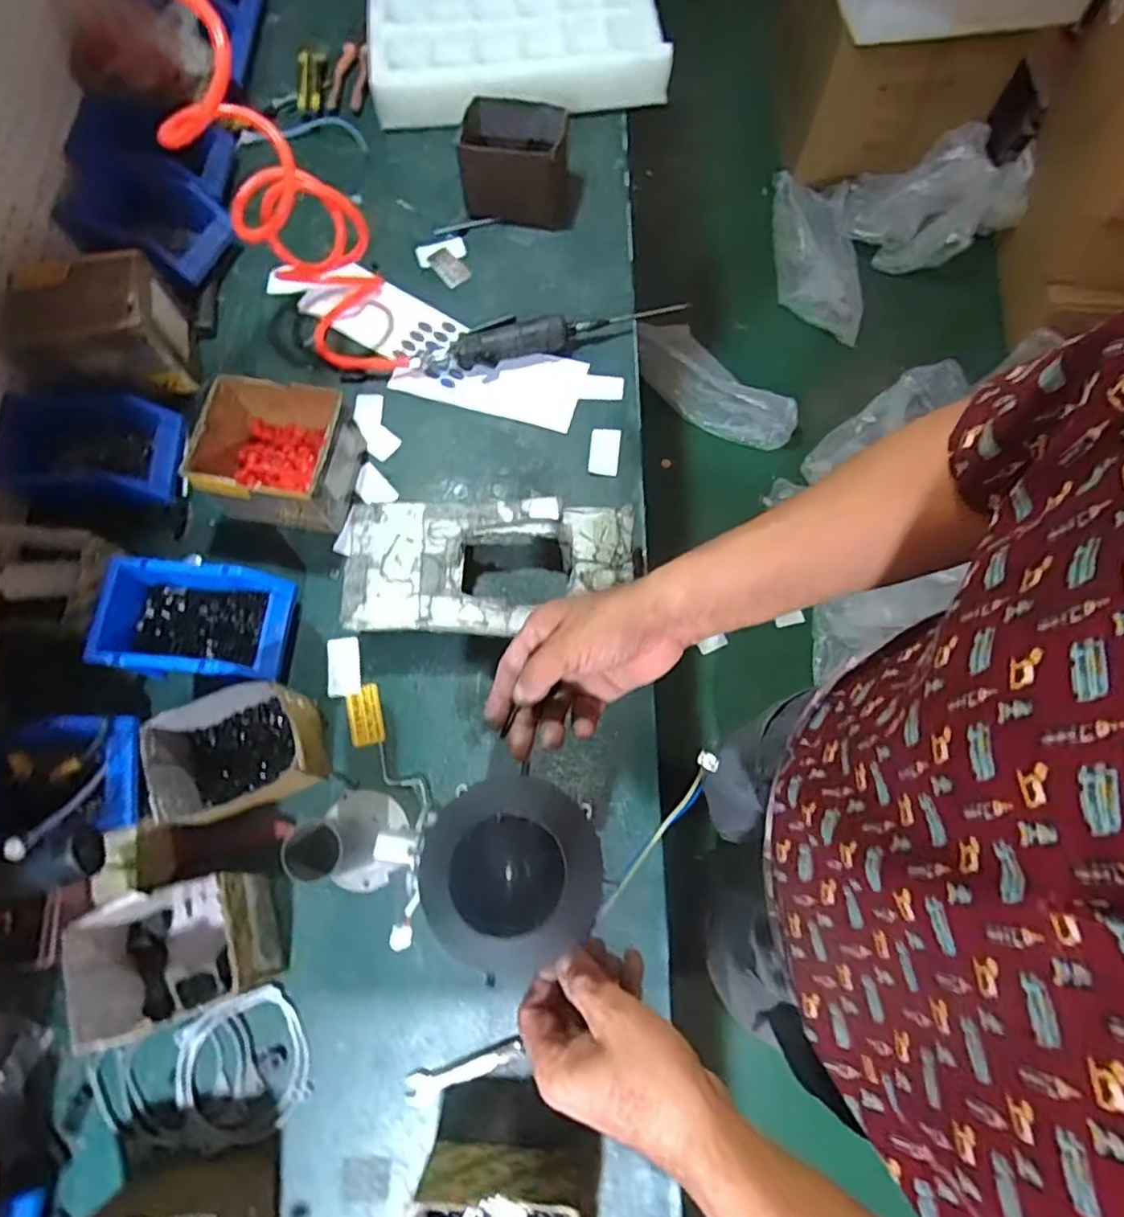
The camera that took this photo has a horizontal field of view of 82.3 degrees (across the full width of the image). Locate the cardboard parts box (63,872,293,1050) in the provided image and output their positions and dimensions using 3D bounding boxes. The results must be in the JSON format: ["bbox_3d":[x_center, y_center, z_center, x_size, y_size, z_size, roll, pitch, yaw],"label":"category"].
[{"bbox_3d":[-0.358,0.318,0.606,0.157,0.091,0.118,-12,73,-3],"label":"cardboard parts box"}]

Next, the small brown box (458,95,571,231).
[{"bbox_3d":[-0.058,-0.608,0.886,0.151,0.108,0.108,7,73,3],"label":"small brown box"}]

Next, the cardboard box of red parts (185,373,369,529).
[{"bbox_3d":[-0.324,-0.177,0.745,0.149,0.100,0.140,10,73,4],"label":"cardboard box of red parts"}]

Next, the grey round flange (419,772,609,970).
[{"bbox_3d":[-0.029,0.151,0.373,0.100,0.031,0.100,0,73,1],"label":"grey round flange"}]

